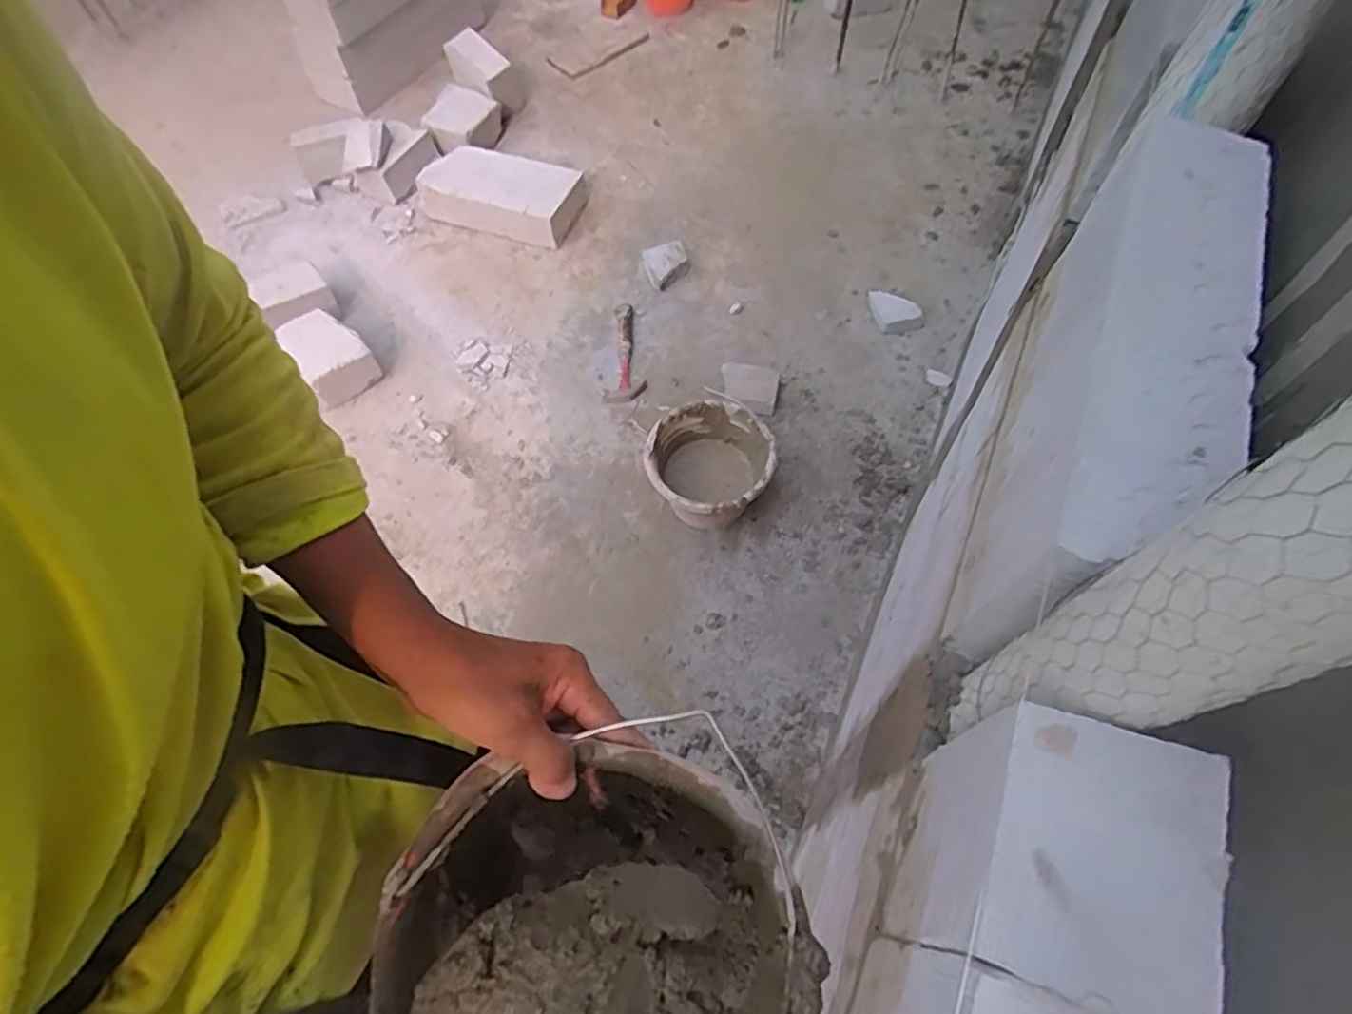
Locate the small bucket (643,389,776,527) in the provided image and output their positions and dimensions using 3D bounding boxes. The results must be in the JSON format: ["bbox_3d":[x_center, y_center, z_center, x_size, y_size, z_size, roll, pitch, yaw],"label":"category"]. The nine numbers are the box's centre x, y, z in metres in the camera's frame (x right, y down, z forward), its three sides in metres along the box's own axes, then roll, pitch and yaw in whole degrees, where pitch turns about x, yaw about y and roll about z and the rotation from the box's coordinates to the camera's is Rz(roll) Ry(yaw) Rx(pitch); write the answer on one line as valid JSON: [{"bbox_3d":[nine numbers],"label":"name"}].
[{"bbox_3d":[0.066,-0.068,1.385,0.235,0.165,0.239,0,59,1],"label":"small bucket"}]

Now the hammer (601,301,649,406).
[{"bbox_3d":[-0.109,-0.364,1.617,0.093,0.025,0.278,3,59,3],"label":"hammer"}]

